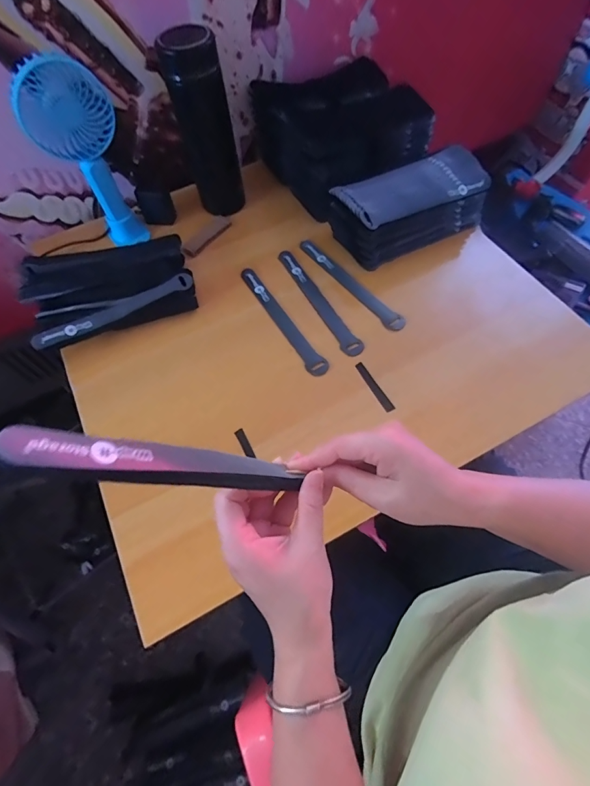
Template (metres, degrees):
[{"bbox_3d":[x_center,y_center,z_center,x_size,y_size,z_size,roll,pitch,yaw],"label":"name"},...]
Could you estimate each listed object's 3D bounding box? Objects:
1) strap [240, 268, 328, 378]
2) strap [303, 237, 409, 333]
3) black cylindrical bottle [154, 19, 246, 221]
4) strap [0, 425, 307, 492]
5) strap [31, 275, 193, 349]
[{"bbox_3d":[-0.018,-0.097,0.491,0.023,0.006,0.193,-28,65,-12],"label":"strap"},{"bbox_3d":[0.071,-0.148,0.513,0.022,0.012,0.195,-33,66,-14],"label":"strap"},{"bbox_3d":[-0.120,-0.355,0.530,0.072,0.195,0.068,-14,63,-5],"label":"black cylindrical bottle"},{"bbox_3d":[-0.063,0.043,0.223,0.008,0.177,0.023,-32,56,35],"label":"strap"},{"bbox_3d":[-0.220,-0.102,0.478,0.195,0.014,0.023,-26,64,-10],"label":"strap"}]

